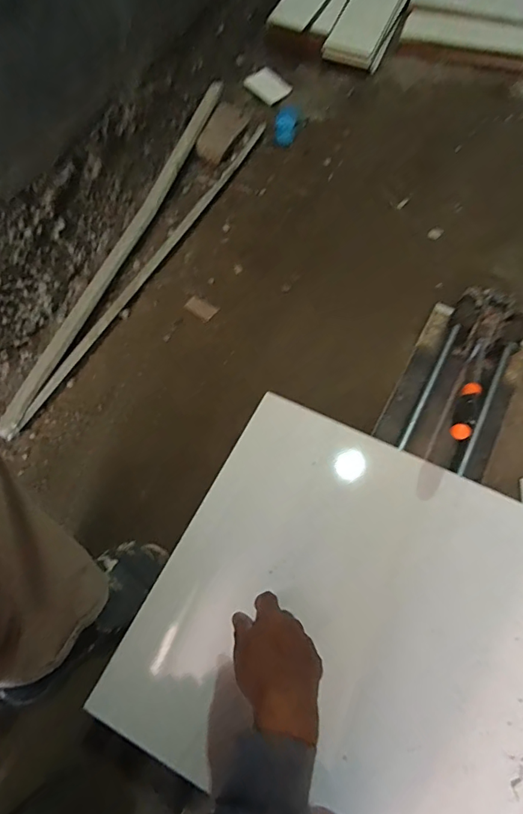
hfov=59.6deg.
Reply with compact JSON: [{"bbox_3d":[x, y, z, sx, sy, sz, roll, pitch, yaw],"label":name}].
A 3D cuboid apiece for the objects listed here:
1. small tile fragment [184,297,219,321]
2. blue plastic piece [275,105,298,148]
[{"bbox_3d":[-0.134,-0.219,1.015,0.066,0.010,0.044,29,65,15],"label":"small tile fragment"},{"bbox_3d":[0.072,-0.823,1.337,0.059,0.021,0.179,7,61,3],"label":"blue plastic piece"}]

